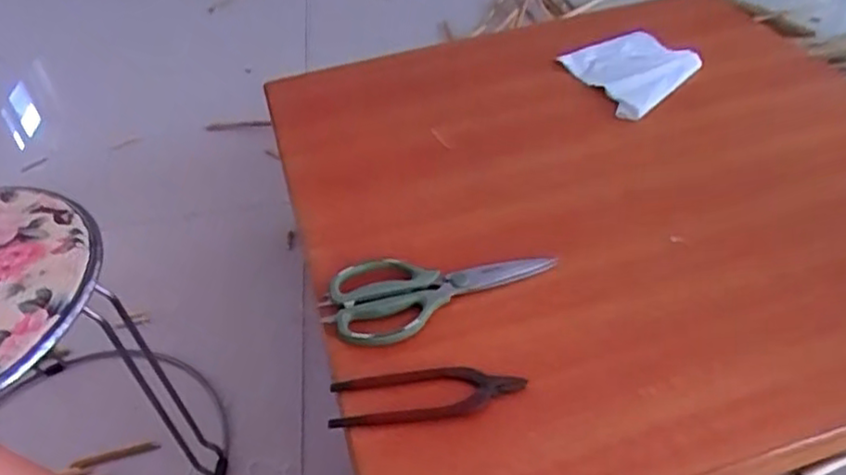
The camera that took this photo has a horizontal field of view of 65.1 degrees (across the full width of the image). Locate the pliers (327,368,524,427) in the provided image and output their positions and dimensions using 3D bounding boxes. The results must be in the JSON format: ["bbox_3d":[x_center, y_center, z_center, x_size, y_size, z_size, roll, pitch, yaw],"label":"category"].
[{"bbox_3d":[0.004,0.134,0.571,0.164,0.017,0.047,-6,41,-1],"label":"pliers"}]

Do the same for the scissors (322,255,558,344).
[{"bbox_3d":[0.014,0.043,0.640,0.225,0.022,0.093,-16,42,-12],"label":"scissors"}]

